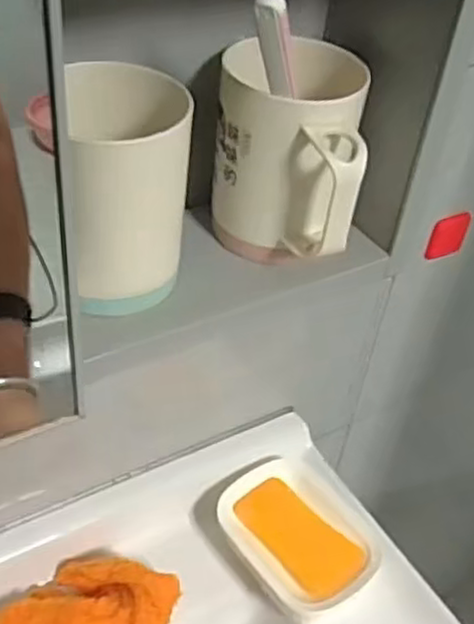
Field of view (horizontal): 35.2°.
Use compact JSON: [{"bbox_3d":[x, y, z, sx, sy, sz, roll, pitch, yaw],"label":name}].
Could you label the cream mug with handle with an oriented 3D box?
[{"bbox_3d":[0.027,-0.085,0.422,0.076,0.113,0.088,6,41,-2],"label":"cream mug with handle"}]

